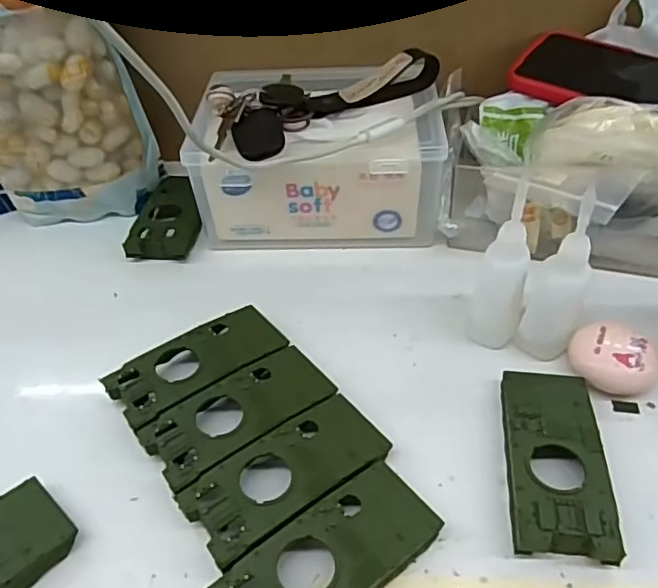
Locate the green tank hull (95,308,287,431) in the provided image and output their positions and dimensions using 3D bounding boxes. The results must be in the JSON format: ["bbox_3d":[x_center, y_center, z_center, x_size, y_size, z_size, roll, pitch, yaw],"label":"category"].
[{"bbox_3d":[-0.078,0.044,0.361,0.102,0.019,0.047,-31,51,-25],"label":"green tank hull"}]

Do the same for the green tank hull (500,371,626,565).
[{"bbox_3d":[0.115,0.083,0.305,0.047,0.021,0.102,3,45,7],"label":"green tank hull"}]

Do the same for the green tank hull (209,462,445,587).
[{"bbox_3d":[0.002,0.123,0.272,0.103,0.020,0.047,-30,50,-24],"label":"green tank hull"}]

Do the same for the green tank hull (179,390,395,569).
[{"bbox_3d":[-0.020,0.094,0.305,0.103,0.020,0.046,-31,51,-25],"label":"green tank hull"}]

